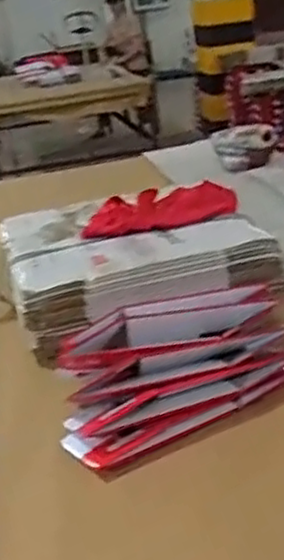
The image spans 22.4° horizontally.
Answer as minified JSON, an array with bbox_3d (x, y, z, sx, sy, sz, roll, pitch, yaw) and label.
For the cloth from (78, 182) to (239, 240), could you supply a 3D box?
[{"bbox_3d":[0.040,-0.141,1.400,0.296,0.043,0.176,-5,21,6],"label":"cloth"}]

